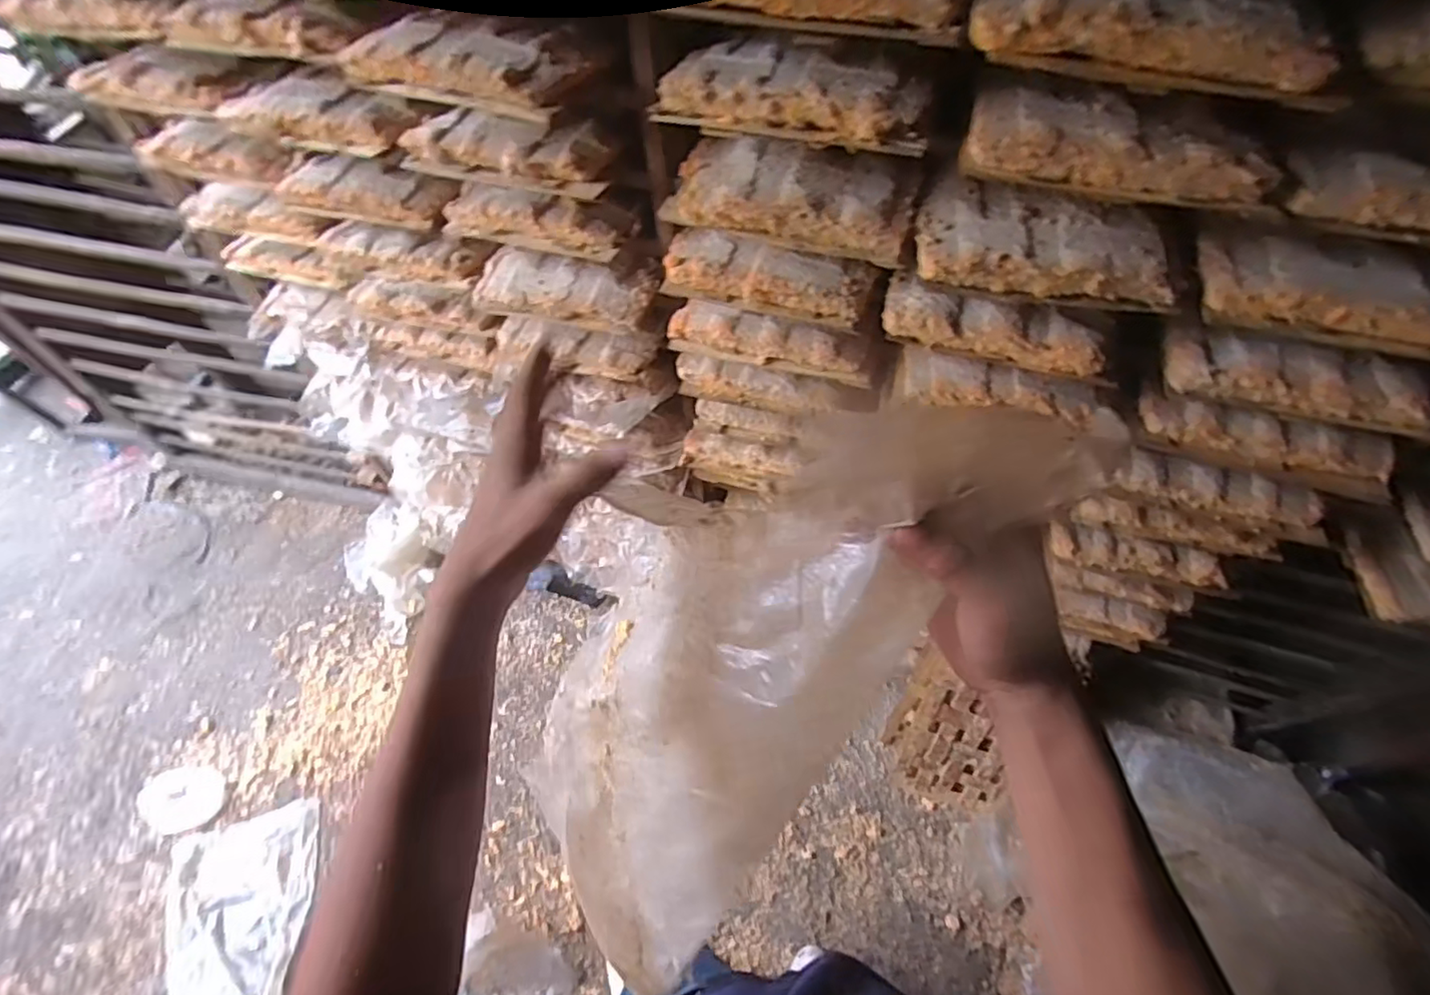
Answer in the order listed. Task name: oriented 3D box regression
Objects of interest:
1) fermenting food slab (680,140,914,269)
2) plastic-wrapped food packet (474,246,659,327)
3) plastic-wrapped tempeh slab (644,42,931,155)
[{"bbox_3d":[0.079,-0.303,0.605,0.227,0.052,0.111,10,56,11],"label":"fermenting food slab"},{"bbox_3d":[-0.192,-0.267,0.774,0.228,0.041,0.088,8,55,10],"label":"plastic-wrapped food packet"},{"bbox_3d":[0.072,-0.356,0.536,0.226,0.038,0.101,13,56,13],"label":"plastic-wrapped tempeh slab"}]

